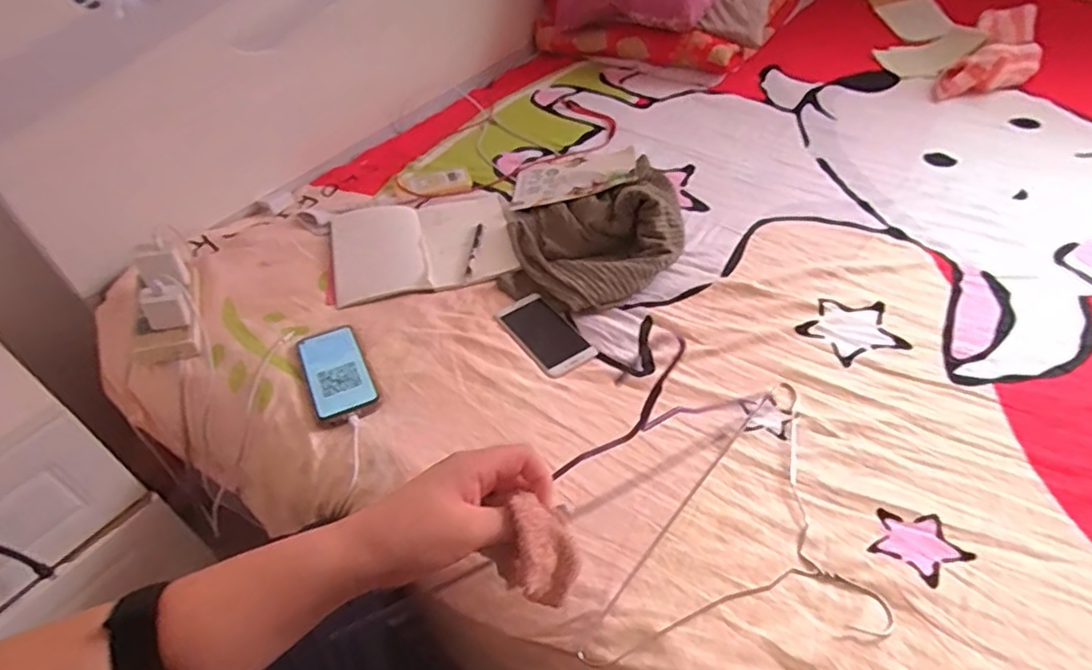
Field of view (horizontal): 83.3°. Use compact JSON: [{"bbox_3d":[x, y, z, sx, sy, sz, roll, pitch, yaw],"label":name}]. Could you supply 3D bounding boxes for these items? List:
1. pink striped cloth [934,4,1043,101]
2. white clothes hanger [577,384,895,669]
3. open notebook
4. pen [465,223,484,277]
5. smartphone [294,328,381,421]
[{"bbox_3d":[0.925,-0.577,1.251,0.142,0.046,0.401,26,54,29],"label":"pink striped cloth"},{"bbox_3d":[0.228,0.209,0.593,0.205,0.013,0.393,28,55,30],"label":"white clothes hanger"},{"bbox_3d":[-0.201,-0.147,0.964,0.283,0.020,0.215,-15,46,-8],"label":"open notebook"},{"bbox_3d":[-0.113,-0.135,0.962,0.012,0.010,0.120,1,46,8],"label":"pen"},{"bbox_3d":[-0.270,0.044,0.784,0.078,0.016,0.159,-23,47,-15],"label":"smartphone"}]

